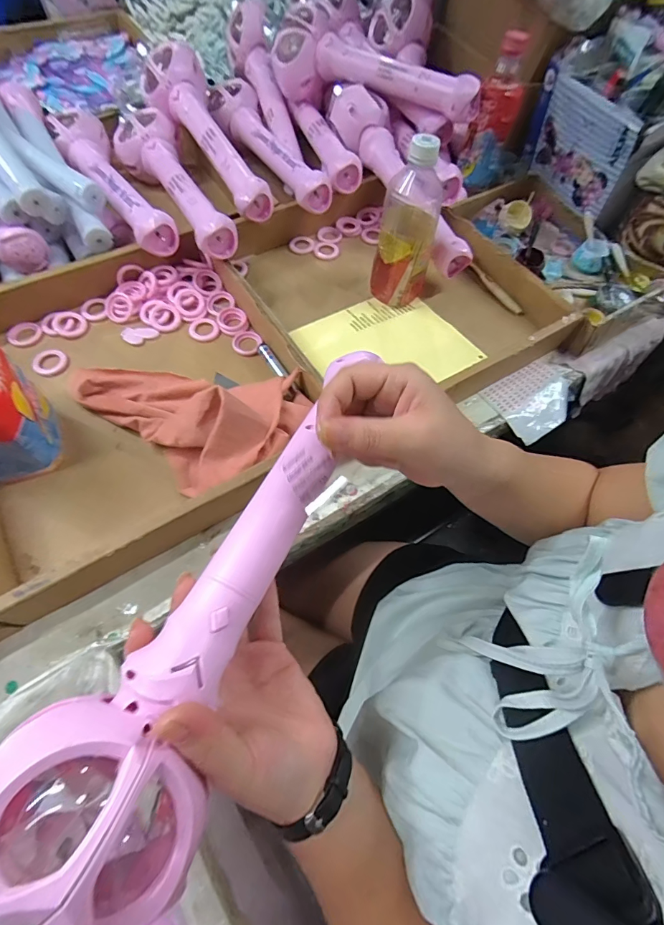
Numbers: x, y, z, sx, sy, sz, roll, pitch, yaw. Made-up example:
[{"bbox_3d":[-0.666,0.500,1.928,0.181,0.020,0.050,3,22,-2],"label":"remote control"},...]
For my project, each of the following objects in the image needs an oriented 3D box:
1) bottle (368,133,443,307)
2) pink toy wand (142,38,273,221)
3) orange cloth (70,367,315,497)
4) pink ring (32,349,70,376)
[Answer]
[{"bbox_3d":[0.094,-0.284,0.508,0.070,0.180,0.067,12,63,2],"label":"bottle"},{"bbox_3d":[-0.182,-0.468,0.593,0.087,0.088,0.326,-25,68,-15],"label":"pink toy wand"},{"bbox_3d":[-0.158,-0.075,0.450,0.263,0.064,0.166,30,66,11],"label":"orange cloth"},{"bbox_3d":[-0.335,-0.119,0.493,0.038,0.004,0.039,1,64,-3],"label":"pink ring"}]

